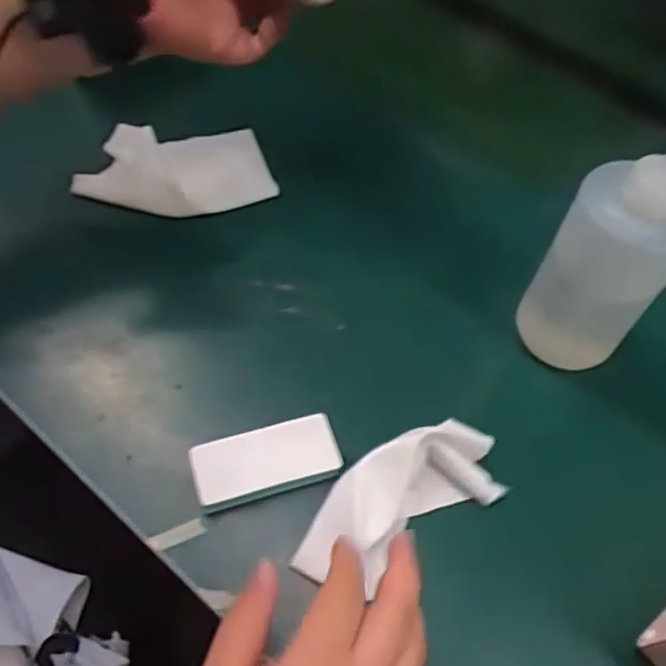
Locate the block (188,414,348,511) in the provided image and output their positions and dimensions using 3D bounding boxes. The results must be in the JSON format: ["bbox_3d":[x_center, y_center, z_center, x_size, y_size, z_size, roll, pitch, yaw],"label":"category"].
[{"bbox_3d":[-0.043,0.084,0.440,0.093,0.012,0.045,-11,58,-13],"label":"block"}]

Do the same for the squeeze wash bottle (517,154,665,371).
[{"bbox_3d":[0.180,-0.062,0.418,0.076,0.217,0.061,37,60,18],"label":"squeeze wash bottle"}]

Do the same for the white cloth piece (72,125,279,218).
[{"bbox_3d":[-0.132,-0.141,0.577,0.164,0.016,0.097,1,56,-6],"label":"white cloth piece"}]

